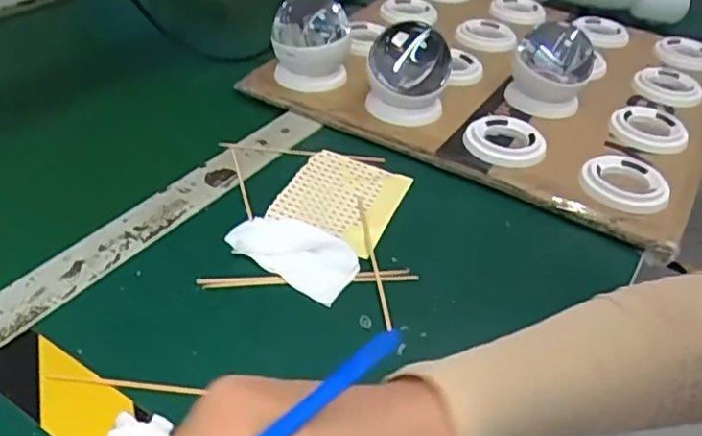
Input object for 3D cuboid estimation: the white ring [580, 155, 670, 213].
[{"bbox_3d":[0.227,-0.029,0.523,0.075,0.018,0.064,-8,41,-16],"label":"white ring"}]

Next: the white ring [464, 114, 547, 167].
[{"bbox_3d":[0.134,-0.070,0.565,0.065,0.017,0.070,3,39,-3],"label":"white ring"}]

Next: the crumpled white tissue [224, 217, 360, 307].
[{"bbox_3d":[-0.040,0.023,0.445,0.090,0.014,0.048,24,43,22],"label":"crumpled white tissue"}]

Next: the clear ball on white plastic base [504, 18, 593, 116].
[{"bbox_3d":[0.195,-0.148,0.612,0.074,0.080,0.078,17,41,13],"label":"clear ball on white plastic base"}]

